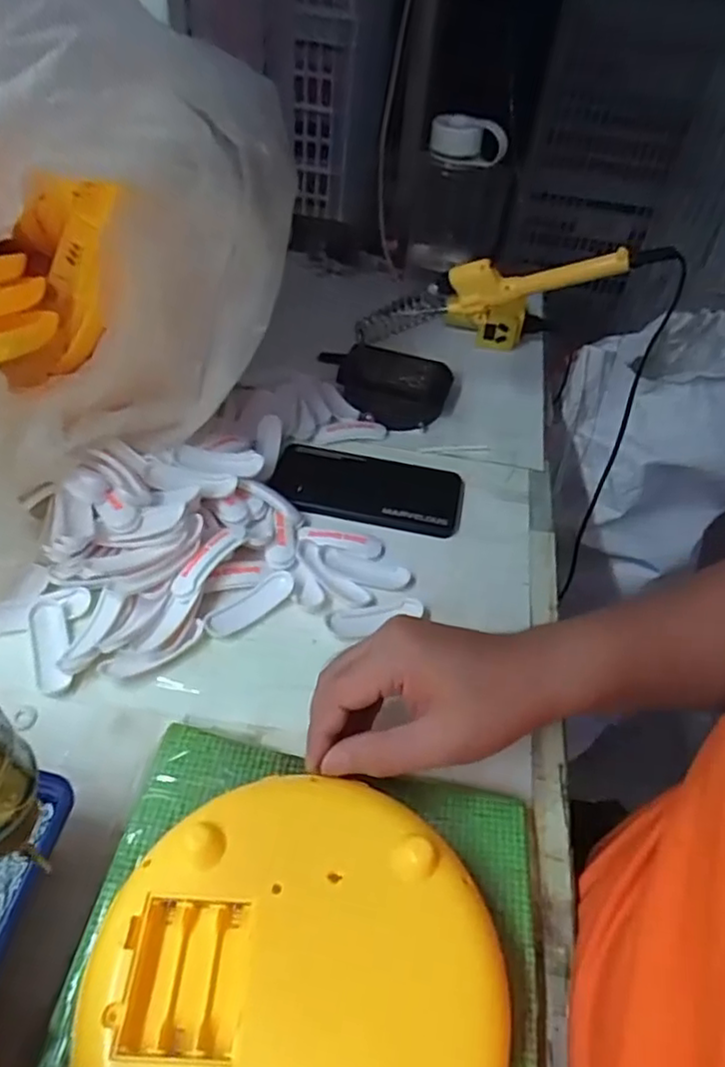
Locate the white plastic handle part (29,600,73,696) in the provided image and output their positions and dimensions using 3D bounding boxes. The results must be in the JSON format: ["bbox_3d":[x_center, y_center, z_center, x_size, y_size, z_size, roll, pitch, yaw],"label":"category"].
[{"bbox_3d":[-0.206,0.074,0.421,0.022,0.014,0.069,-15,51,-19],"label":"white plastic handle part"}]

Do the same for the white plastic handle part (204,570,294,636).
[{"bbox_3d":[-0.079,0.050,0.455,0.072,0.005,0.023,-32,58,-30],"label":"white plastic handle part"}]

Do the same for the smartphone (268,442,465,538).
[{"bbox_3d":[0.005,-0.041,0.548,0.161,0.011,0.078,11,48,4],"label":"smartphone"}]

